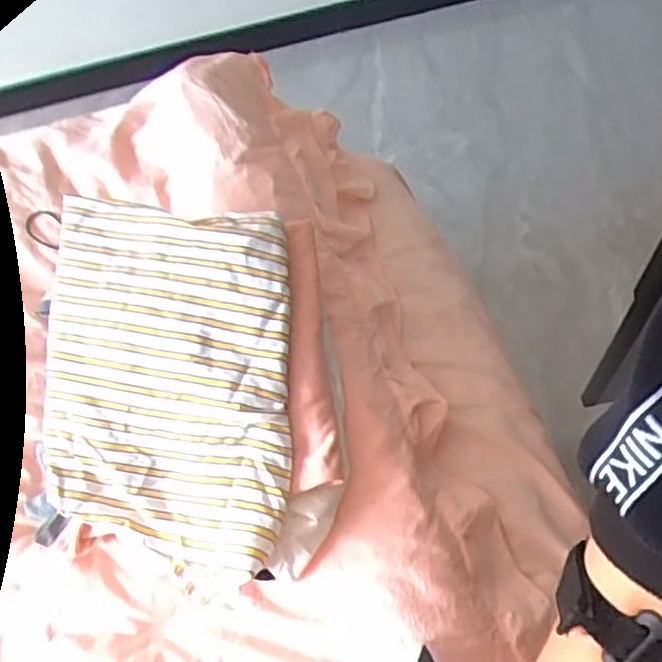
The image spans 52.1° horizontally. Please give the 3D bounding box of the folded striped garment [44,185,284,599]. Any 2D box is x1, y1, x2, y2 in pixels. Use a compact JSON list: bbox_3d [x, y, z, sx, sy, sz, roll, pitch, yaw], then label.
[{"bbox_3d":[-0.133,0.041,0.533,0.192,0.027,0.305,-3,77,8],"label":"folded striped garment"}]

